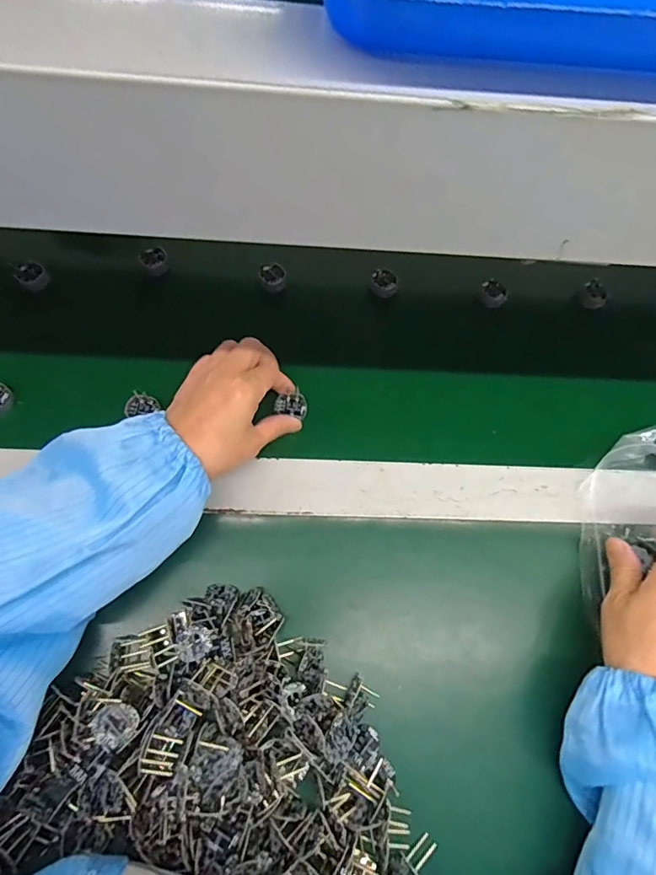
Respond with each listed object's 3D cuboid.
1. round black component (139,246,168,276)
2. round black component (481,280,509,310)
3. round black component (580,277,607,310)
[{"bbox_3d":[-0.173,-0.177,0.477,0.024,0.009,0.027,-28,75,-13],"label":"round black component"},{"bbox_3d":[0.170,-0.147,0.489,0.028,0.021,0.021,34,72,7],"label":"round black component"},{"bbox_3d":[0.279,-0.149,0.499,0.021,0.015,0.027,-34,77,-15],"label":"round black component"}]

